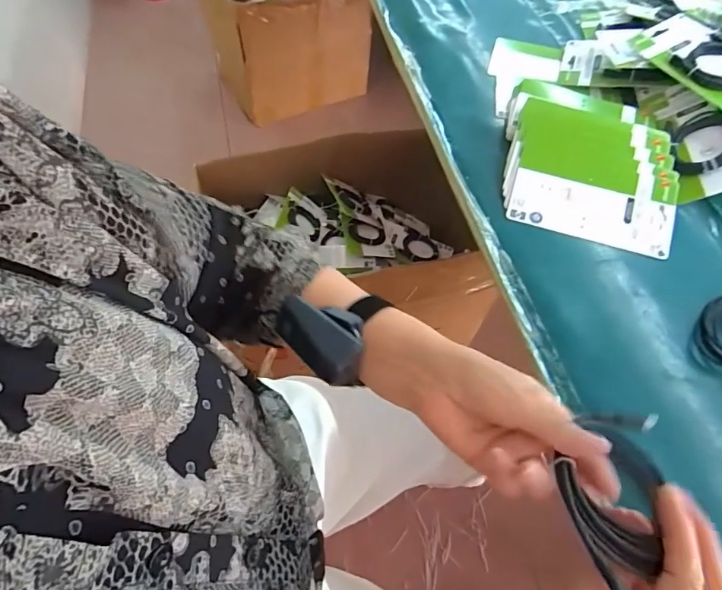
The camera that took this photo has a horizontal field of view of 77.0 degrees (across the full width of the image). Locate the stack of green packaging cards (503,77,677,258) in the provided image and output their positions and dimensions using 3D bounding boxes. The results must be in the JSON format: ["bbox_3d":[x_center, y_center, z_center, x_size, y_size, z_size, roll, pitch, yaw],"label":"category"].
[{"bbox_3d":[0.282,-0.174,0.567,0.191,0.043,0.246,14,60,4],"label":"stack of green packaging cards"}]

